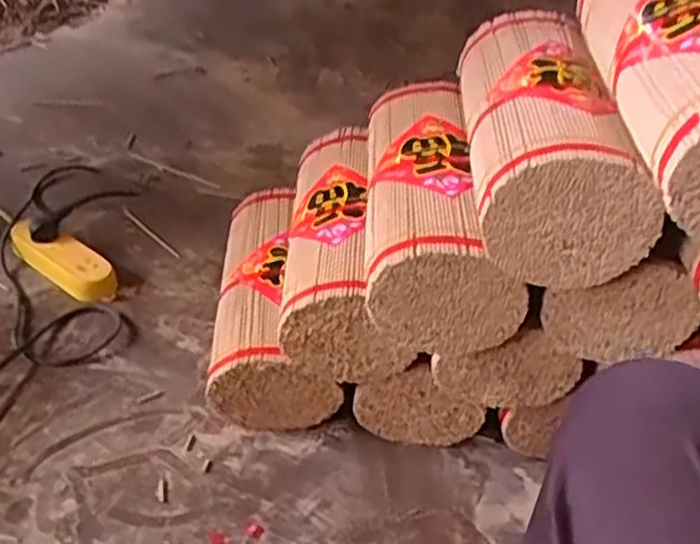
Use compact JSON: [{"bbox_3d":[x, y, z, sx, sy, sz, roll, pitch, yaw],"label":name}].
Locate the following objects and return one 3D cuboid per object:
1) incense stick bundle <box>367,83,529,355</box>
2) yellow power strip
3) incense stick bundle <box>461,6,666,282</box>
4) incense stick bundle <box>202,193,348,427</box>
[{"bbox_3d":[0.087,-0.074,0.772,0.135,0.111,0.329,5,40,-3],"label":"incense stick bundle"},{"bbox_3d":[-0.386,-0.018,1.019,0.175,0.035,0.065,29,44,26],"label":"yellow power strip"},{"bbox_3d":[0.176,-0.137,0.703,0.126,0.110,0.323,7,40,-1],"label":"incense stick bundle"},{"bbox_3d":[-0.092,0.029,0.937,0.142,0.124,0.337,2,39,-6],"label":"incense stick bundle"}]

